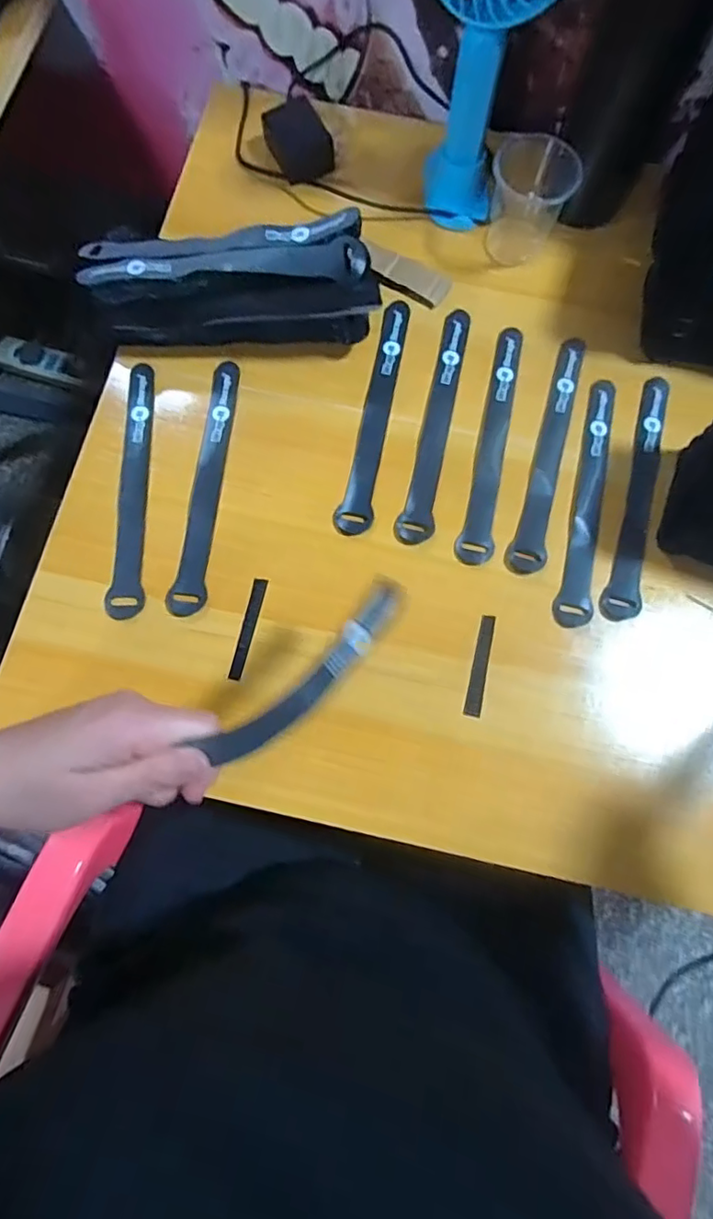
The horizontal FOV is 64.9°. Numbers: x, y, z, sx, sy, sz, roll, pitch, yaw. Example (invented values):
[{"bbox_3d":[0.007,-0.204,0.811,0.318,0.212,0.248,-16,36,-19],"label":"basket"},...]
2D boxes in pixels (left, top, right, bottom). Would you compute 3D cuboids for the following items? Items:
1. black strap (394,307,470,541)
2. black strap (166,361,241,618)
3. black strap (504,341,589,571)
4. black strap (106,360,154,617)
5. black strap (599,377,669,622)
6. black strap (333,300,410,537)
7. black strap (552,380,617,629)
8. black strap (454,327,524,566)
[{"bbox_3d":[0.063,-0.145,0.429,0.025,0.004,0.204,14,74,2],"label":"black strap"},{"bbox_3d":[-0.110,-0.095,0.412,0.025,0.004,0.201,4,74,-1],"label":"black strap"},{"bbox_3d":[0.149,-0.121,0.424,0.025,0.004,0.204,18,74,3],"label":"black strap"},{"bbox_3d":[-0.161,-0.092,0.411,0.023,0.005,0.200,0,74,-2],"label":"black strap"},{"bbox_3d":[0.212,-0.085,0.417,0.025,0.005,0.201,18,74,3],"label":"black strap"},{"bbox_3d":[0.017,-0.151,0.430,0.026,0.004,0.203,13,74,2],"label":"black strap"},{"bbox_3d":[0.173,-0.084,0.416,0.023,0.004,0.202,14,74,2],"label":"black strap"},{"bbox_3d":[0.105,-0.128,0.425,0.026,0.008,0.202,14,74,2],"label":"black strap"}]

